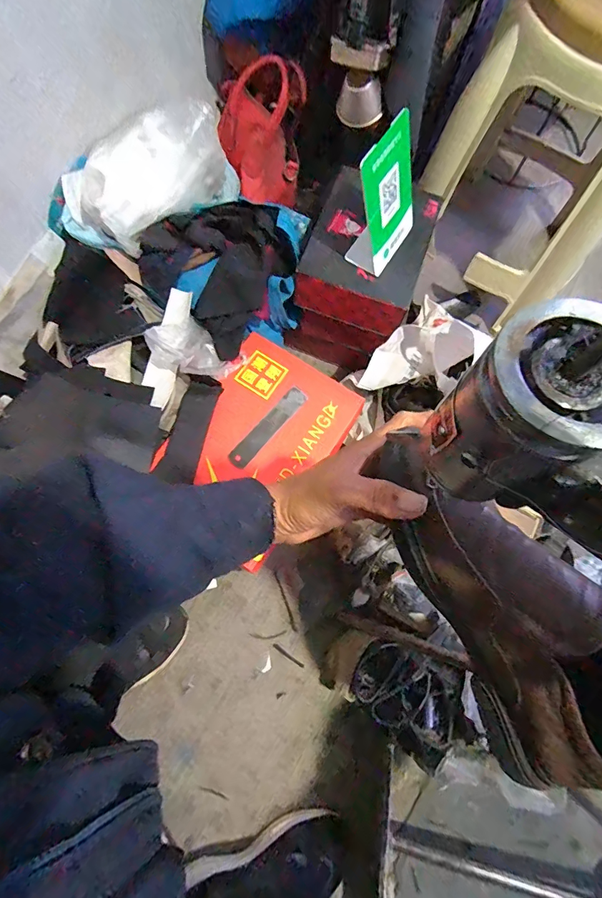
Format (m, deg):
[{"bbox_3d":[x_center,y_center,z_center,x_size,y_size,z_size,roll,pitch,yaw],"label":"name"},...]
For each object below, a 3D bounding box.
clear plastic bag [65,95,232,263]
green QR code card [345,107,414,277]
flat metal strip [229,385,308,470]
[{"bbox_3d":[-0.231,-0.424,0.666,0.123,0.116,0.262,41,76,10],"label":"clear plastic bag"},{"bbox_3d":[0.117,-0.324,0.553,0.060,0.152,0.106,34,75,8],"label":"green QR code card"},{"bbox_3d":[-0.051,-0.034,0.657,0.031,0.004,0.155,42,77,0],"label":"flat metal strip"}]

